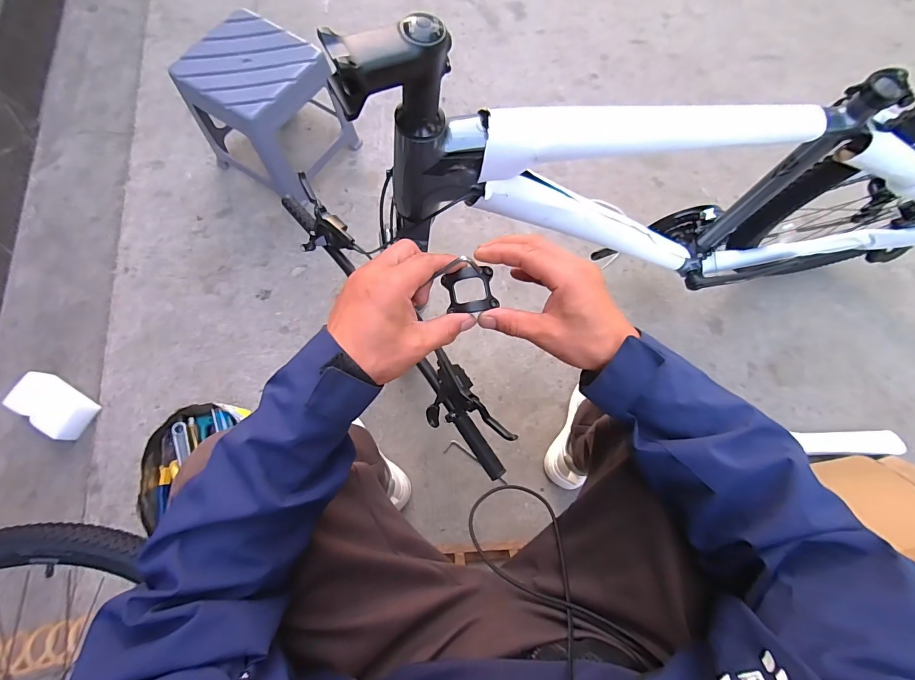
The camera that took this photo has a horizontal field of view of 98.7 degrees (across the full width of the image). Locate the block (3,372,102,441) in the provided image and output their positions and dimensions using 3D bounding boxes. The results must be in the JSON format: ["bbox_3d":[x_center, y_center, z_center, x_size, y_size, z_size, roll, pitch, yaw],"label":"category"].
[{"bbox_3d":[-0.897,0.145,0.872,0.170,0.053,0.090,31,76,6],"label":"block"}]

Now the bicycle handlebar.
[{"bbox_3d":[-0.123,-0.042,0.684,0.086,0.100,0.651,-36,76,-10],"label":"bicycle handlebar"}]

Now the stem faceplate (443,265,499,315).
[{"bbox_3d":[0.012,-0.048,0.369,0.047,0.012,0.043,-10,76,-4],"label":"stem faceplate"}]

